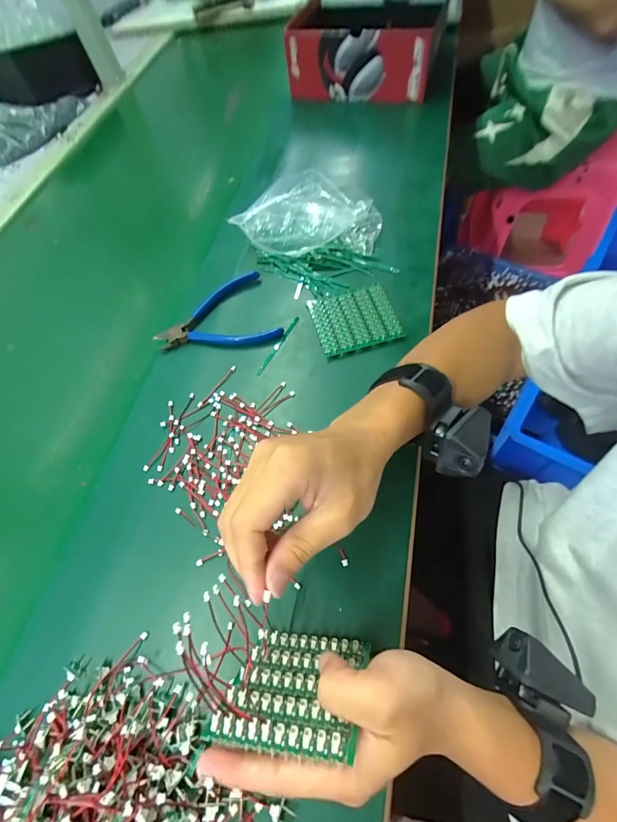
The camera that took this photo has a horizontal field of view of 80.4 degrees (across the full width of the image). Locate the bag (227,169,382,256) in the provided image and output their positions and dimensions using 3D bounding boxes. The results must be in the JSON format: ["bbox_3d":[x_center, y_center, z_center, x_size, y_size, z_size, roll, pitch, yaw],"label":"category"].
[{"bbox_3d":[-0.001,-0.243,0.455,0.175,0.059,0.093,6,63,11],"label":"bag"}]

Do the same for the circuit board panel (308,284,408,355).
[{"bbox_3d":[0.050,-0.104,0.407,0.087,0.011,0.081,-16,61,0],"label":"circuit board panel"}]

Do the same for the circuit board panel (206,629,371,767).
[{"bbox_3d":[-0.007,0.168,0.227,0.078,0.083,0.007,-3,92,15],"label":"circuit board panel"}]

